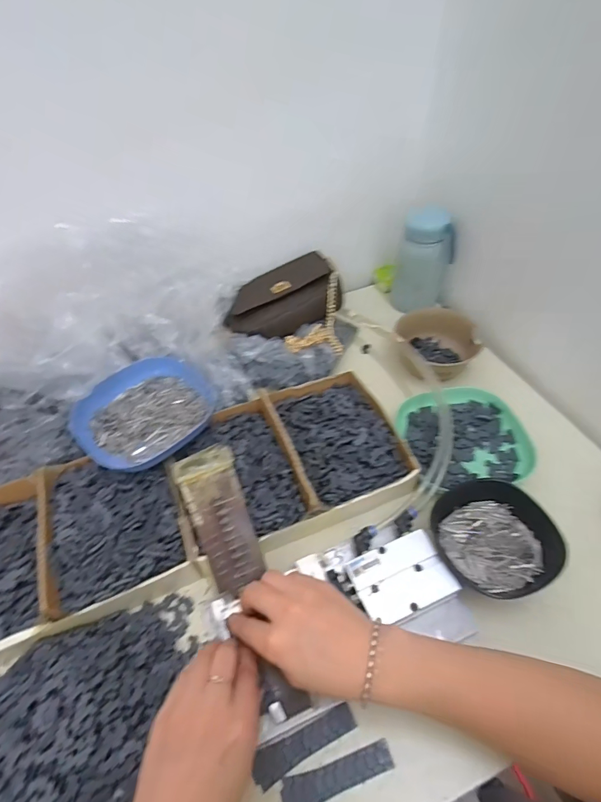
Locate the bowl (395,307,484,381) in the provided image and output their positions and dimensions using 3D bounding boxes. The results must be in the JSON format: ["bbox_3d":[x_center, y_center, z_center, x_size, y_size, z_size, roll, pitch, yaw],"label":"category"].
[{"bbox_3d":[0.176,-0.073,0.578,0.108,0.065,0.107,32,58,29],"label":"bowl"}]

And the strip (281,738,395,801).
[{"bbox_3d":[0.028,0.281,0.324,0.085,0.004,0.023,-19,50,-12],"label":"strip"}]

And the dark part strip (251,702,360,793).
[{"bbox_3d":[0.003,0.267,0.338,0.084,0.004,0.022,-24,51,-16],"label":"dark part strip"}]

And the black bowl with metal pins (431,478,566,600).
[{"bbox_3d":[0.182,0.133,0.412,0.100,0.040,0.103,-2,48,3],"label":"black bowl with metal pins"}]

